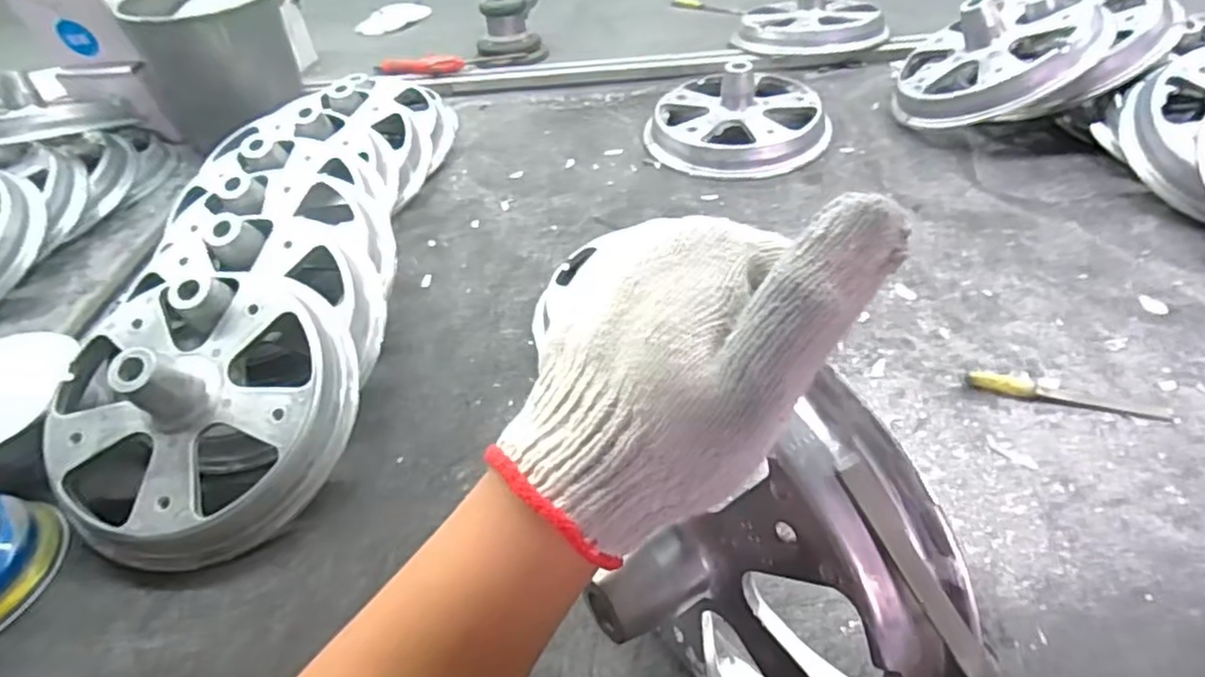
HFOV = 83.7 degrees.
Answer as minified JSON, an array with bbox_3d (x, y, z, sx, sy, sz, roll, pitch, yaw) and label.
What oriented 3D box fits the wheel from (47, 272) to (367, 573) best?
[{"bbox_3d":[-0.269,0.041,0.444,0.187,0.069,0.204,1,70,-3],"label":"wheel"}]

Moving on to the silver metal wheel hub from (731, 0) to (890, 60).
[{"bbox_3d":[0.277,-0.441,0.925,0.184,0.075,0.161,-13,45,-5],"label":"silver metal wheel hub"}]

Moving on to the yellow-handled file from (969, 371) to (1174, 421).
[{"bbox_3d":[0.324,0.038,0.467,0.122,0.010,0.014,10,47,17],"label":"yellow-handled file"}]

